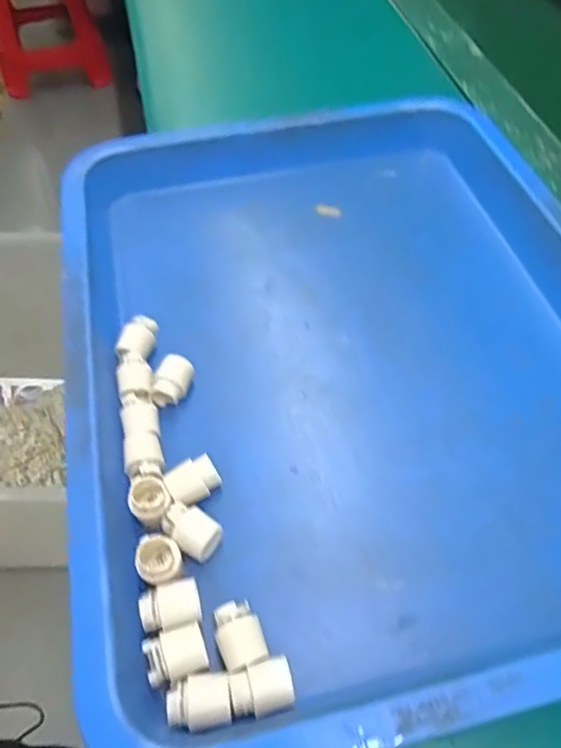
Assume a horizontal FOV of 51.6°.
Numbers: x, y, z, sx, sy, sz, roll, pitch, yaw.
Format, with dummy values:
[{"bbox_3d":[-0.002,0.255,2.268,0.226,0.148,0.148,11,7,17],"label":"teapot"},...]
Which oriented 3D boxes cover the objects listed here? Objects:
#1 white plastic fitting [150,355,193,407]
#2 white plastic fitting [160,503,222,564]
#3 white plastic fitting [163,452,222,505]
[{"bbox_3d":[-0.064,0.005,0.348,0.018,0.018,0.027,17,56,11],"label":"white plastic fitting"},{"bbox_3d":[-0.046,0.080,0.294,0.028,0.016,0.020,28,58,17],"label":"white plastic fitting"},{"bbox_3d":[-0.047,0.058,0.311,0.027,0.016,0.019,-25,59,-18],"label":"white plastic fitting"}]

